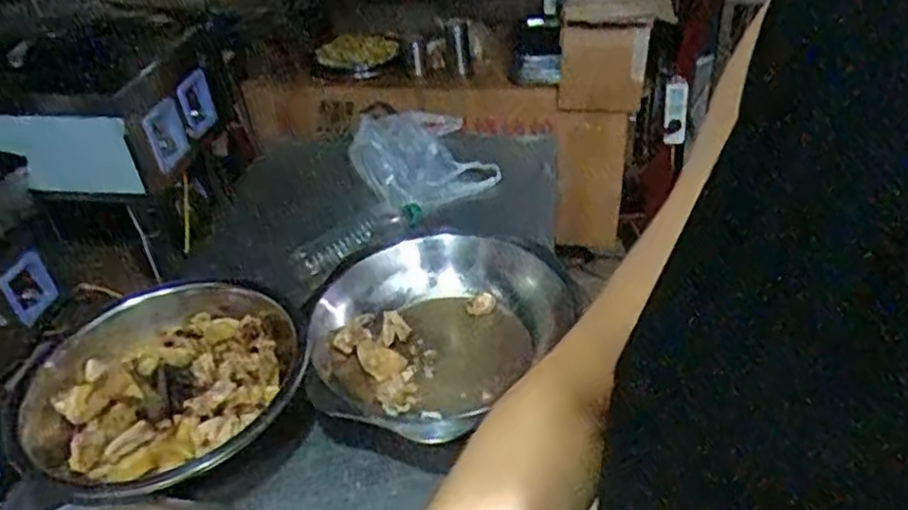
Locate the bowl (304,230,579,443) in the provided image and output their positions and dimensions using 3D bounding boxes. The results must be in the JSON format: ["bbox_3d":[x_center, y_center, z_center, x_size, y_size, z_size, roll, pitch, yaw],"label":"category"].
[{"bbox_3d":[-0.034,0.097,0.872,0.283,0.079,0.346,20,45,31],"label":"bowl"}]

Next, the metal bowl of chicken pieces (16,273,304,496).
[{"bbox_3d":[-0.335,0.156,0.817,0.316,0.099,0.301,-4,37,3],"label":"metal bowl of chicken pieces"}]

